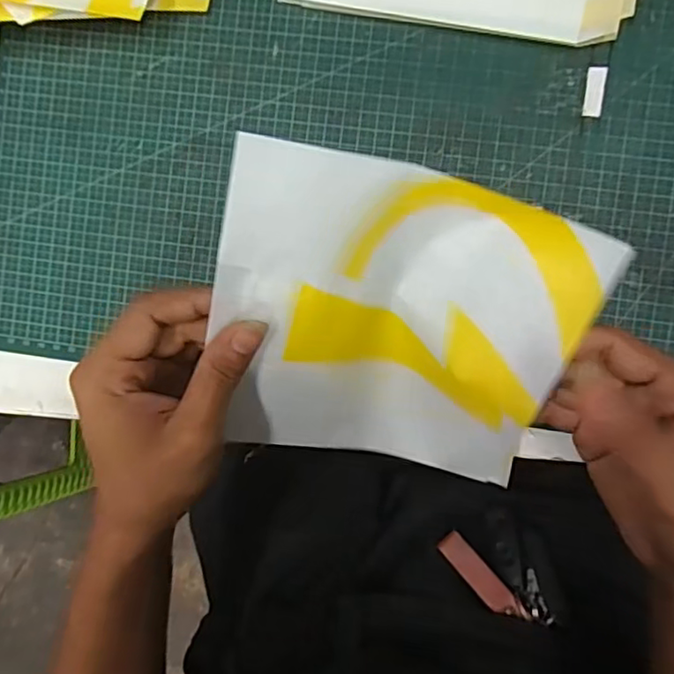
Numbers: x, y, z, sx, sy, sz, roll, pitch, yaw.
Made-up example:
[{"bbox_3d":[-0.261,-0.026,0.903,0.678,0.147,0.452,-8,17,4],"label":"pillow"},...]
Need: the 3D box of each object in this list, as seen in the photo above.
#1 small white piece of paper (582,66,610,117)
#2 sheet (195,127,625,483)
[{"bbox_3d":[0.146,-0.139,0.344,0.011,0.004,0.028,7,93,6],"label":"small white piece of paper"},{"bbox_3d":[0.029,0.005,0.299,0.175,0.027,0.171,10,129,-7],"label":"sheet"}]

